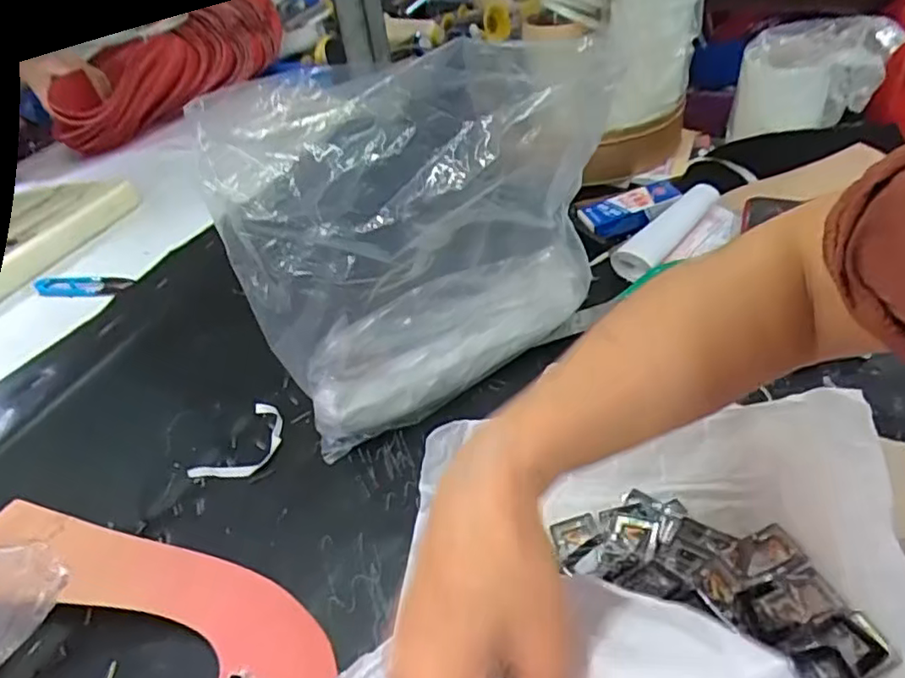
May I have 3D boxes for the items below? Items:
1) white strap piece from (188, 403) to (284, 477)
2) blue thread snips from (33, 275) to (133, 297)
[{"bbox_3d":[-0.169,0.089,0.523,0.054,0.007,0.085,21,47,28],"label":"white strap piece"},{"bbox_3d":[-0.358,-0.051,0.610,0.110,0.006,0.027,3,41,10],"label":"blue thread snips"}]

